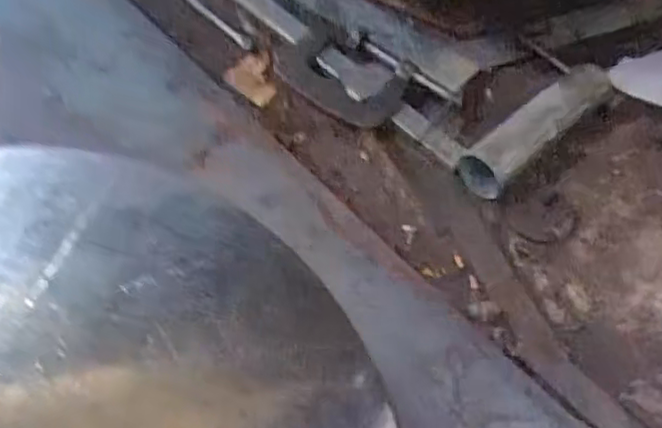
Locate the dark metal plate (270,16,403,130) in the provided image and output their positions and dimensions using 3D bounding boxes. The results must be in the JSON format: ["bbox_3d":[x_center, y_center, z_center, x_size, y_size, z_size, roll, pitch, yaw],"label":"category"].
[{"bbox_3d":[0.021,-0.314,1.557,0.309,0.041,0.197,41,65,18],"label":"dark metal plate"}]

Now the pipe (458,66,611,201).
[{"bbox_3d":[0.455,-0.194,1.499,0.437,0.096,0.105,-38,69,-23],"label":"pipe"}]

